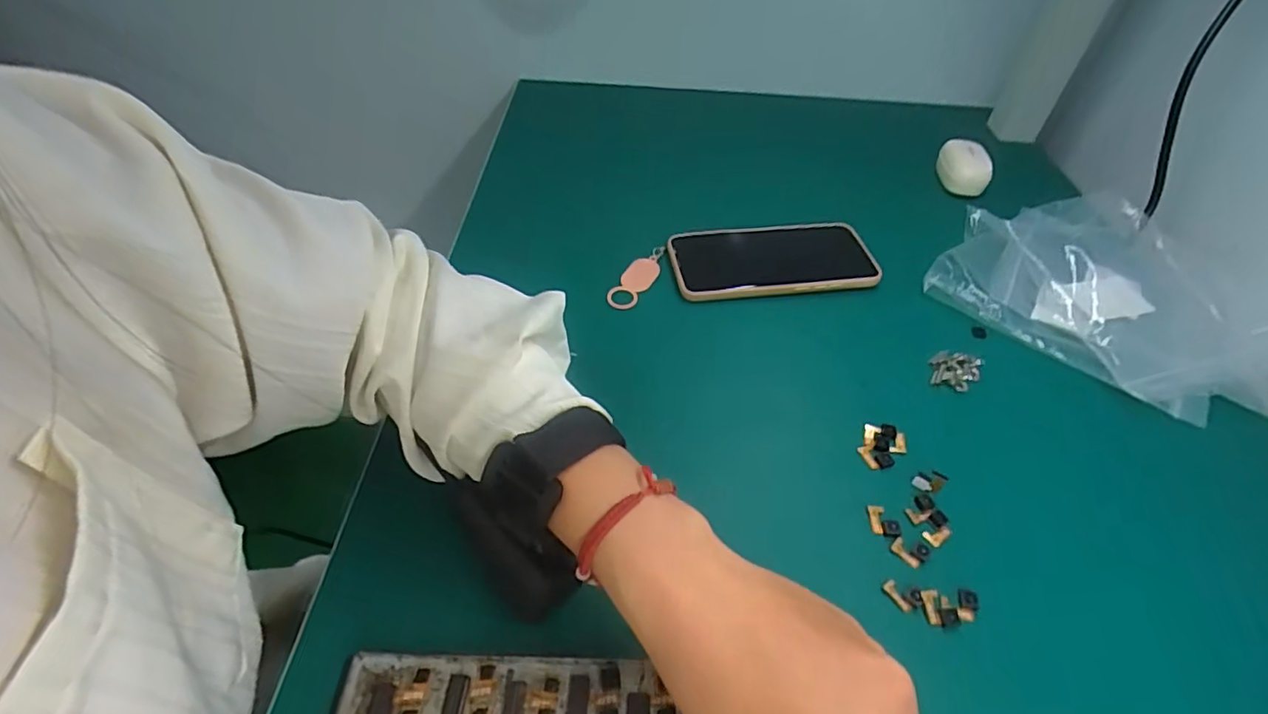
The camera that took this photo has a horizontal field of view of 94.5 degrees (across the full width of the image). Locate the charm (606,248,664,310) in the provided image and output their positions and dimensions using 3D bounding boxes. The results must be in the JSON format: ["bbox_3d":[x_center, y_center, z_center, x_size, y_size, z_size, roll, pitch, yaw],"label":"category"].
[{"bbox_3d":[0.003,-0.064,0.466,0.022,0.011,0.070,24,50,19],"label":"charm"}]

